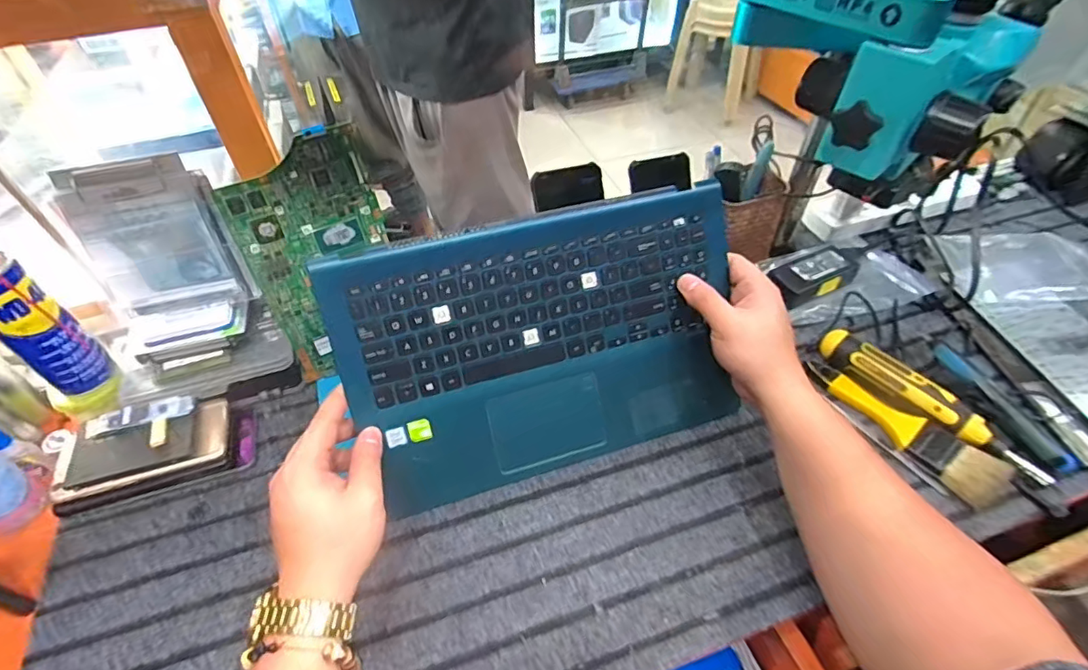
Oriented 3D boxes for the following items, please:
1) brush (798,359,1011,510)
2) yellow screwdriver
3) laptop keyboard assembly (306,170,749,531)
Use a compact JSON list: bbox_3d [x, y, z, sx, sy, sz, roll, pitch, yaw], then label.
[{"bbox_3d":[0.344,0.085,0.525,0.059,0.017,0.186,-34,55,-27],"label":"brush"},{"bbox_3d":[0.372,0.064,0.523,0.215,0.033,0.033,36,57,29],"label":"yellow screwdriver"},{"bbox_3d":[0.006,0.011,0.482,0.345,0.228,0.010,-14,15,-12],"label":"laptop keyboard assembly"}]

